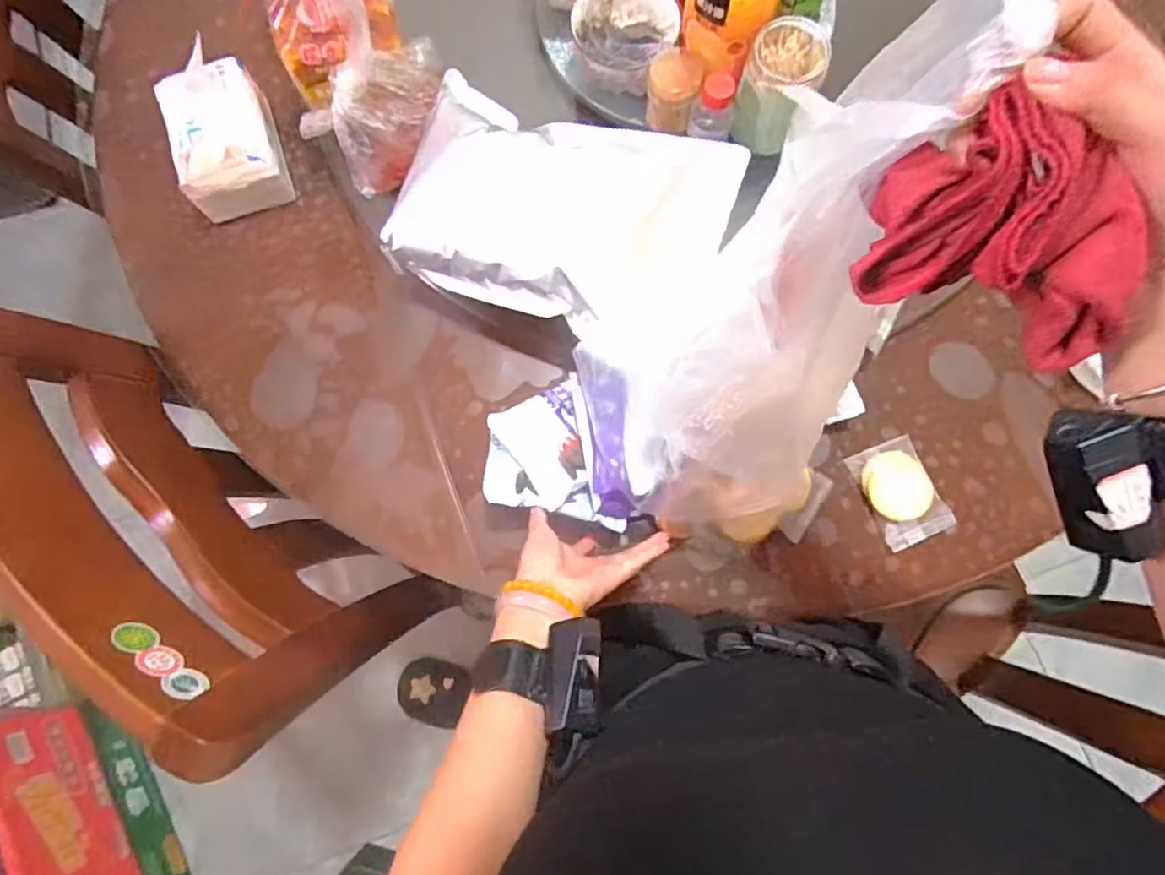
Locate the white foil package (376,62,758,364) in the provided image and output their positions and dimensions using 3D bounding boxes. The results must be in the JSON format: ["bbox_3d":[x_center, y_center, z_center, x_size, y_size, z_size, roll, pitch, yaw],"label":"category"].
[{"bbox_3d":[-0.026,-0.205,0.605,0.306,0.061,0.217,17,80,4],"label":"white foil package"}]

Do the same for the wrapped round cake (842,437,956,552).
[{"bbox_3d":[0.311,0.053,0.636,0.064,0.019,0.098,-22,79,-3],"label":"wrapped round cake"}]

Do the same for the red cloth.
[{"bbox_3d":[0.177,-0.084,0.273,0.107,0.067,0.062,30,81,7],"label":"red cloth"}]

